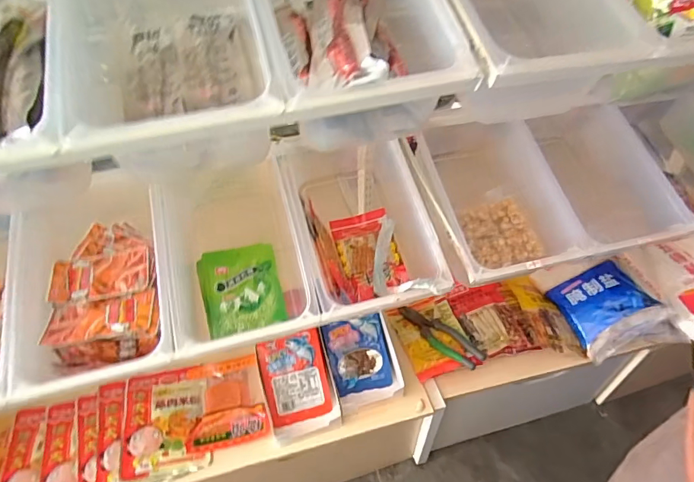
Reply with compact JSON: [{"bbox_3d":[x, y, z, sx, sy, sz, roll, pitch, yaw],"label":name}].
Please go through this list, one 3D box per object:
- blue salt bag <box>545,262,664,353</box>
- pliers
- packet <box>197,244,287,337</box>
[{"bbox_3d":[0.531,0.124,0.907,0.162,0.031,0.135,-34,58,3],"label":"blue salt bag"},{"bbox_3d":[0.185,0.188,0.860,0.188,0.017,0.059,34,54,30],"label":"pliers"},{"bbox_3d":[-0.172,0.076,0.696,0.123,0.019,0.139,-12,68,-15],"label":"packet"}]

